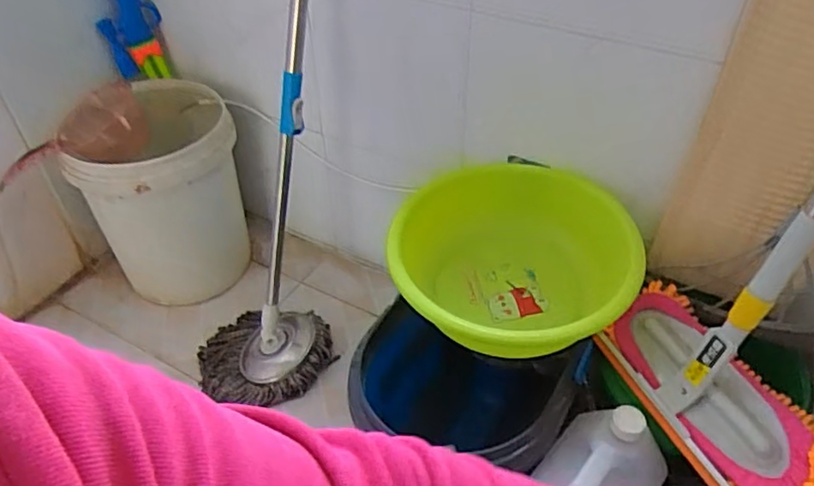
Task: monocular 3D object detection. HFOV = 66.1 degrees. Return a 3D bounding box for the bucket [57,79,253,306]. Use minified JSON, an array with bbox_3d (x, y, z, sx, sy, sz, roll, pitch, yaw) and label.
[{"bbox_3d":[-0.483,-0.108,1.285,0.288,0.390,0.327,-10,44,-9],"label":"bucket"}]

